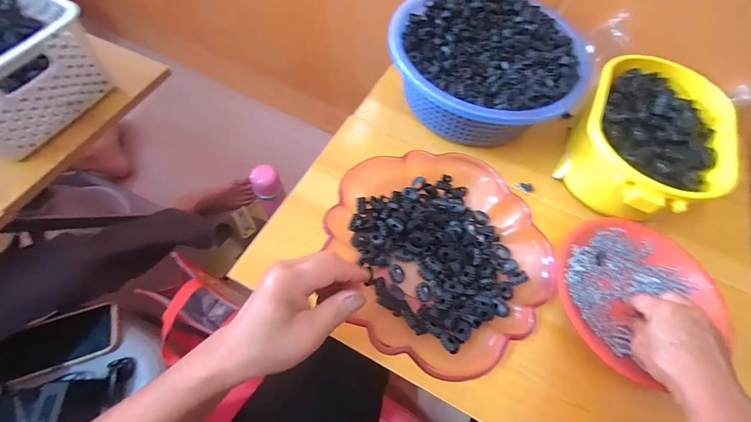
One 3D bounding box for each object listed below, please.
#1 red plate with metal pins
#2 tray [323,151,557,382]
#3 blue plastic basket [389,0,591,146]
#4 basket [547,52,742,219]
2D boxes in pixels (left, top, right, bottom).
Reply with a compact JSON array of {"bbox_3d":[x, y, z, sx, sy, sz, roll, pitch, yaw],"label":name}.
[{"bbox_3d":[0.309,0.089,0.385,0.181,0.024,0.165,2,63,-3],"label":"red plate with metal pins"},{"bbox_3d":[0.068,0.043,0.372,0.250,0.056,0.252,-20,66,-13],"label":"tray"},{"bbox_3d":[0.158,-0.212,0.489,0.263,0.121,0.256,27,64,10],"label":"blue plastic basket"},{"bbox_3d":[0.364,-0.096,0.439,0.173,0.087,0.262,30,65,11],"label":"basket"}]

